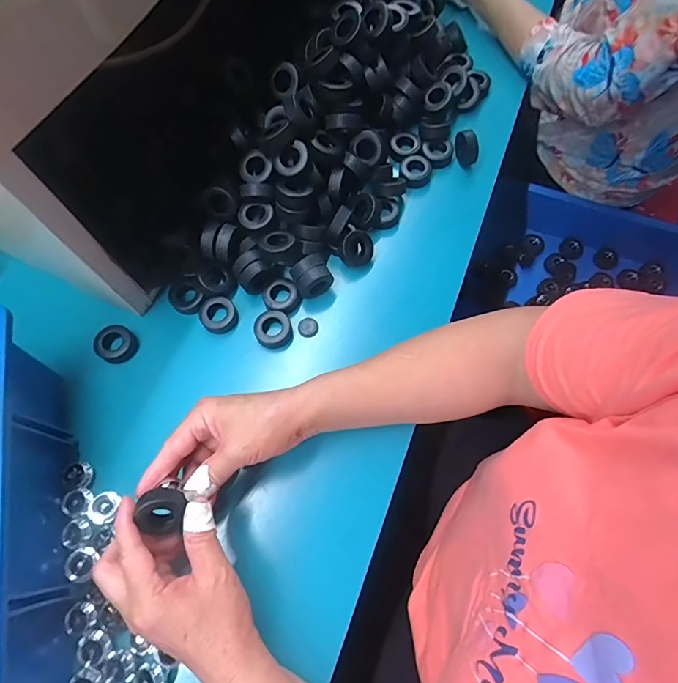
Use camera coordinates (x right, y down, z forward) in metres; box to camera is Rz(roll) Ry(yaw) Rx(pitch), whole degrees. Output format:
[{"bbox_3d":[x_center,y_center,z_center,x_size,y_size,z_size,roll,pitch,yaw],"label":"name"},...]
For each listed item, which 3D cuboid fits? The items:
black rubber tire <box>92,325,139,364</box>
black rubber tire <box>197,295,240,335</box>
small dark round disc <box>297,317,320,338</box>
[{"bbox_3d":[-0.225,0.003,0.444,0.038,0.014,0.036,1,69,-1],"label":"black rubber tire"},{"bbox_3d":[-0.126,-0.028,0.464,0.039,0.014,0.037,1,69,-1],"label":"black rubber tire"},{"bbox_3d":[-0.032,-0.014,0.454,0.020,0.010,0.019,-24,72,-10],"label":"small dark round disc"}]

